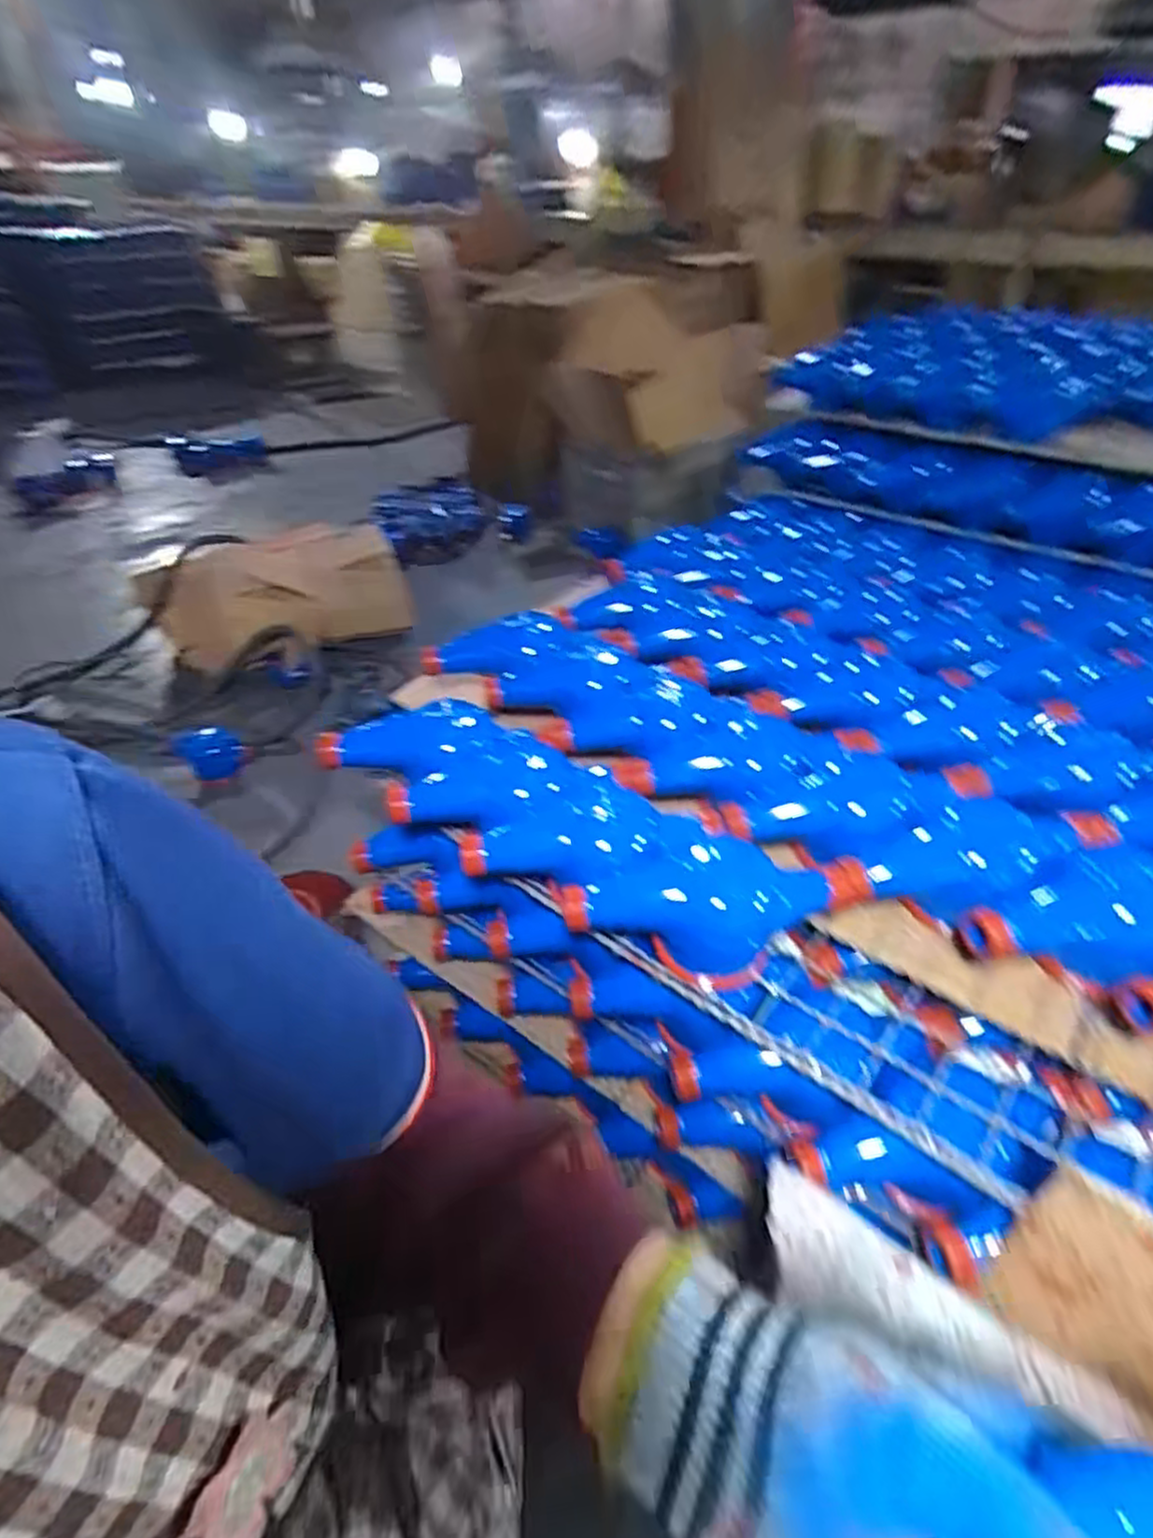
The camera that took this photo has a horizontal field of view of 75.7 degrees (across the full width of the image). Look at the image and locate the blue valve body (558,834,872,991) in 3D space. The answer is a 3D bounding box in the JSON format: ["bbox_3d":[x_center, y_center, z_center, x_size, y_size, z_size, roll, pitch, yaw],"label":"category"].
[{"bbox_3d":[0.095,0.102,0.516,0.209,0.076,0.077,0,38,2],"label":"blue valve body"}]

